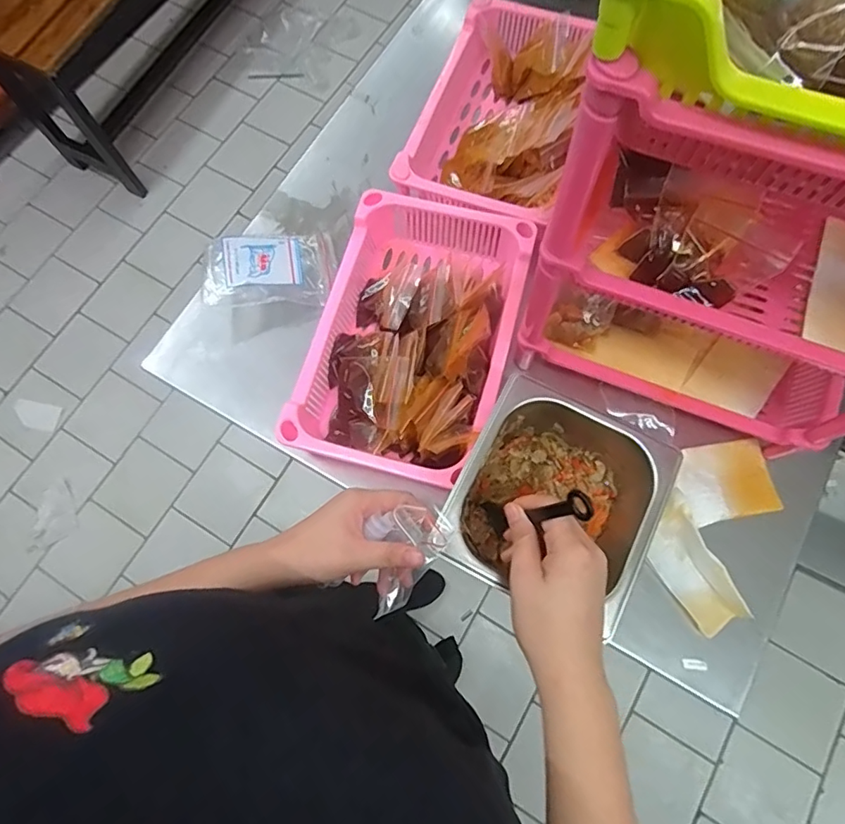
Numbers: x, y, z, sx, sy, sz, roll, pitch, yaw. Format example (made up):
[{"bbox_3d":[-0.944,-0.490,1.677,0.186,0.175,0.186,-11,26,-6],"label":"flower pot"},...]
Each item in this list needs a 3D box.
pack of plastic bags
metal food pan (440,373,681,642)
[{"bbox_3d":[-0.175,-0.168,0.610,0.139,0.023,0.092,2,78,-18],"label":"pack of plastic bags"},{"bbox_3d":[0.116,0.080,0.483,0.159,0.089,0.180,26,76,10],"label":"metal food pan"}]

